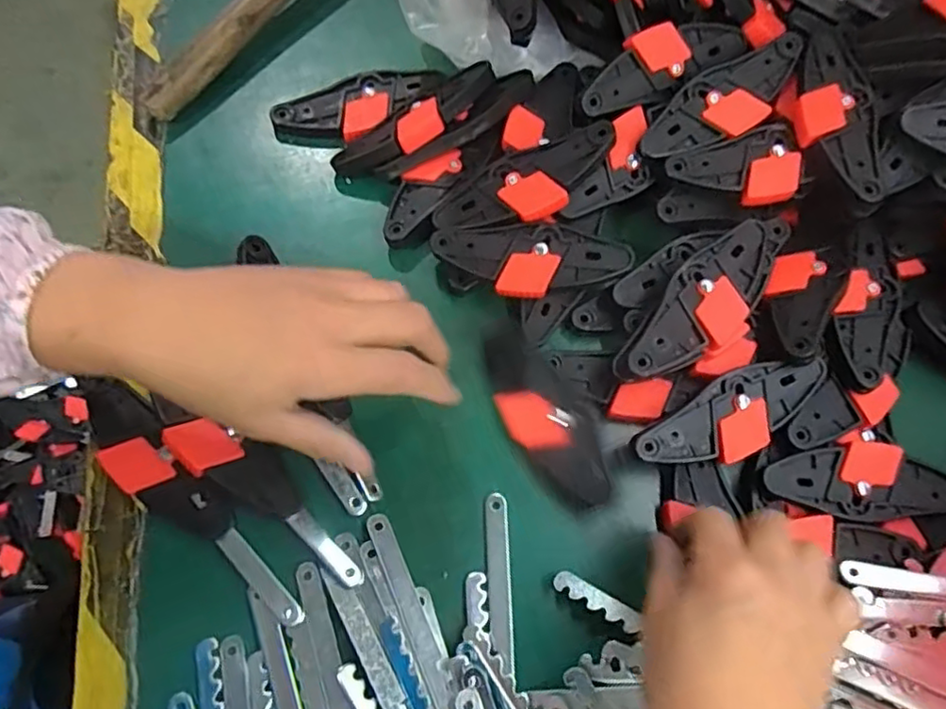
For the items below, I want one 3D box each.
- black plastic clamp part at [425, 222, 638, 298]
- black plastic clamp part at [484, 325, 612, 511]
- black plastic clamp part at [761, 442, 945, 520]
[{"bbox_3d":[0.038,-0.060,0.414,0.123,0.024,0.046,0,72,-2],"label":"black plastic clamp part"},{"bbox_3d":[0.044,0.036,0.381,0.048,0.014,0.121,-31,75,-11],"label":"black plastic clamp part"},{"bbox_3d":[0.236,0.076,0.375,0.123,0.008,0.042,4,72,0],"label":"black plastic clamp part"}]

